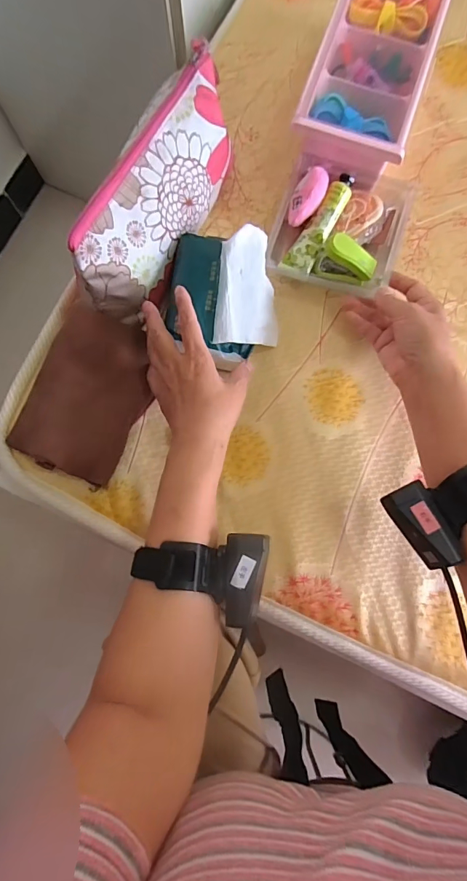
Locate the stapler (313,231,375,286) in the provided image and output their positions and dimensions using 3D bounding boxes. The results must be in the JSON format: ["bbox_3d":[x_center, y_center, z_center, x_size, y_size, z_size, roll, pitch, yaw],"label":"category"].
[{"bbox_3d":[0.121,-0.190,0.436,0.058,0.046,0.022,22,81,3],"label":"stapler"}]

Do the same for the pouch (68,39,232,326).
[{"bbox_3d":[-0.058,-0.250,0.412,0.059,0.115,0.275,24,81,3],"label":"pouch"}]

